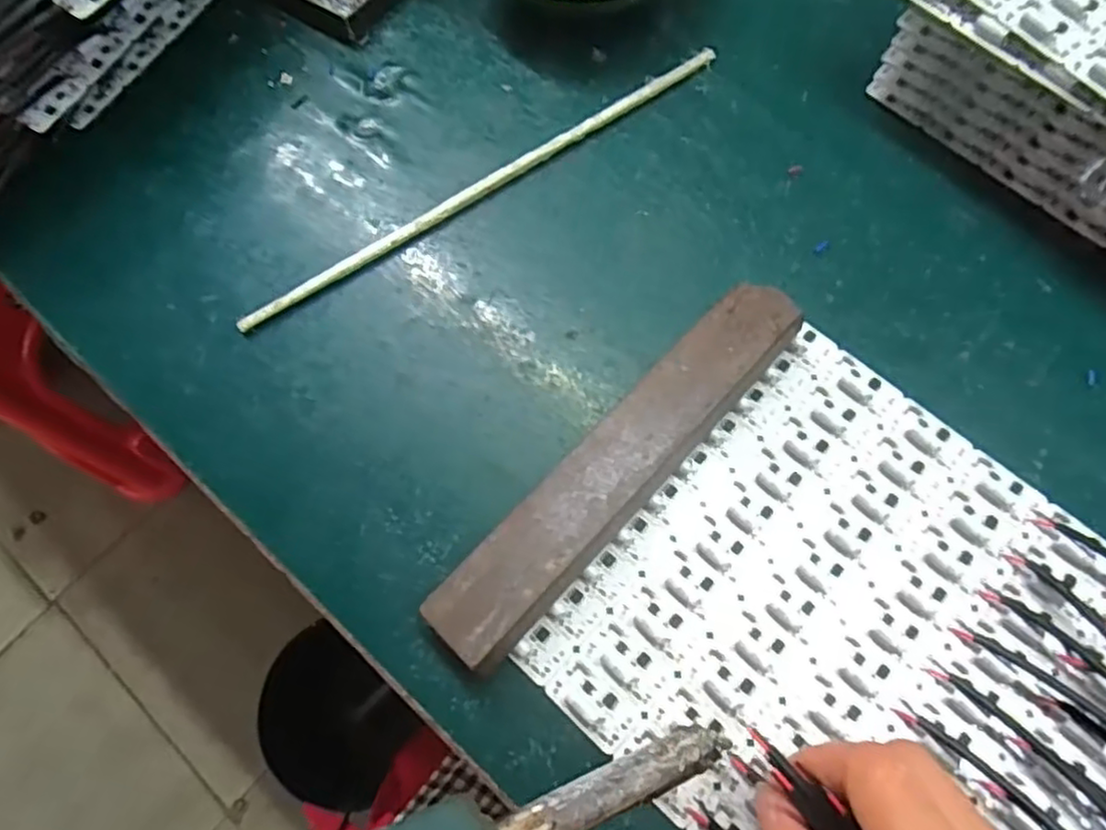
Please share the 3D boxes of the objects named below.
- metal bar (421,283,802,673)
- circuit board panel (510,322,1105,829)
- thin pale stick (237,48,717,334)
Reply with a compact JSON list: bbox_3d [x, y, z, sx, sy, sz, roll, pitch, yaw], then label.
[{"bbox_3d":[0.029,0.018,0.288,0.036,0.014,0.197,36,73,31],"label":"metal bar"},{"bbox_3d":[0.132,0.097,0.268,0.222,0.009,0.193,40,77,15],"label":"circuit board panel"},{"bbox_3d":[-0.031,-0.117,0.349,0.273,0.009,0.010,-33,72,-9],"label":"thin pale stick"}]

